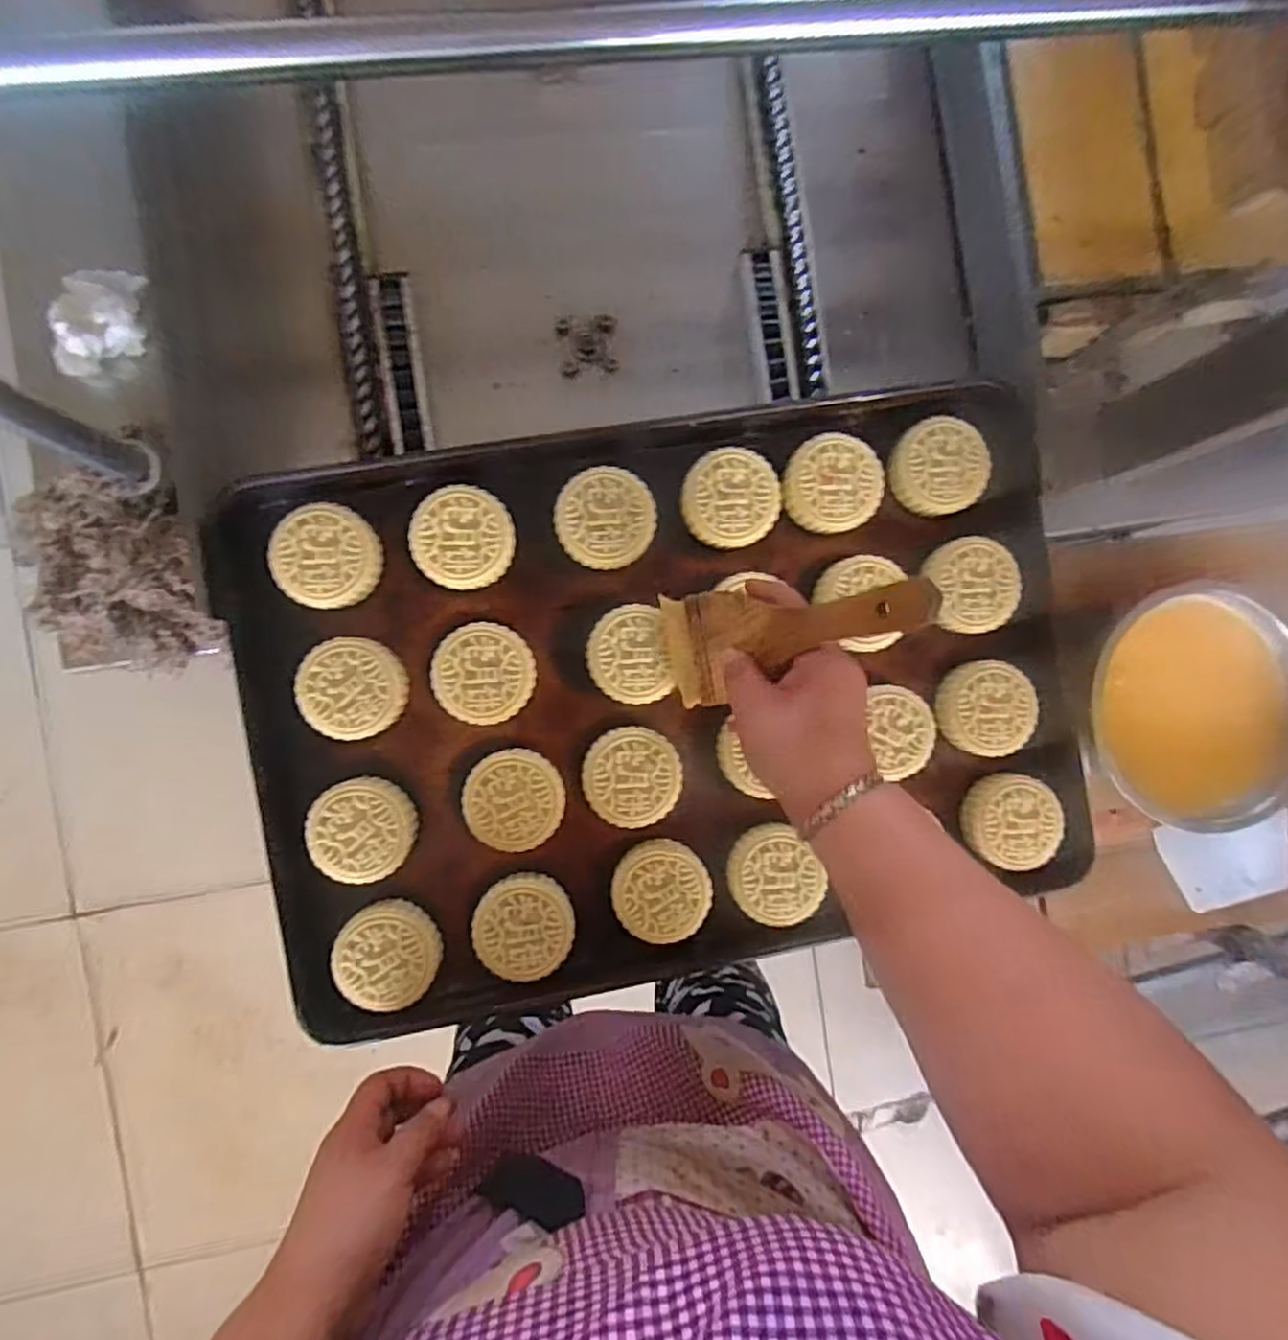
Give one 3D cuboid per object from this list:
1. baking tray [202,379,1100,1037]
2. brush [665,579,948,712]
[{"bbox_3d":[0.023,0.019,0.518,0.583,0.045,0.396,-10,93,-5],"label":"baking tray"},{"bbox_3d":[0.074,-0.019,0.410,0.010,0.223,0.073,-16,94,-31],"label":"brush"}]

